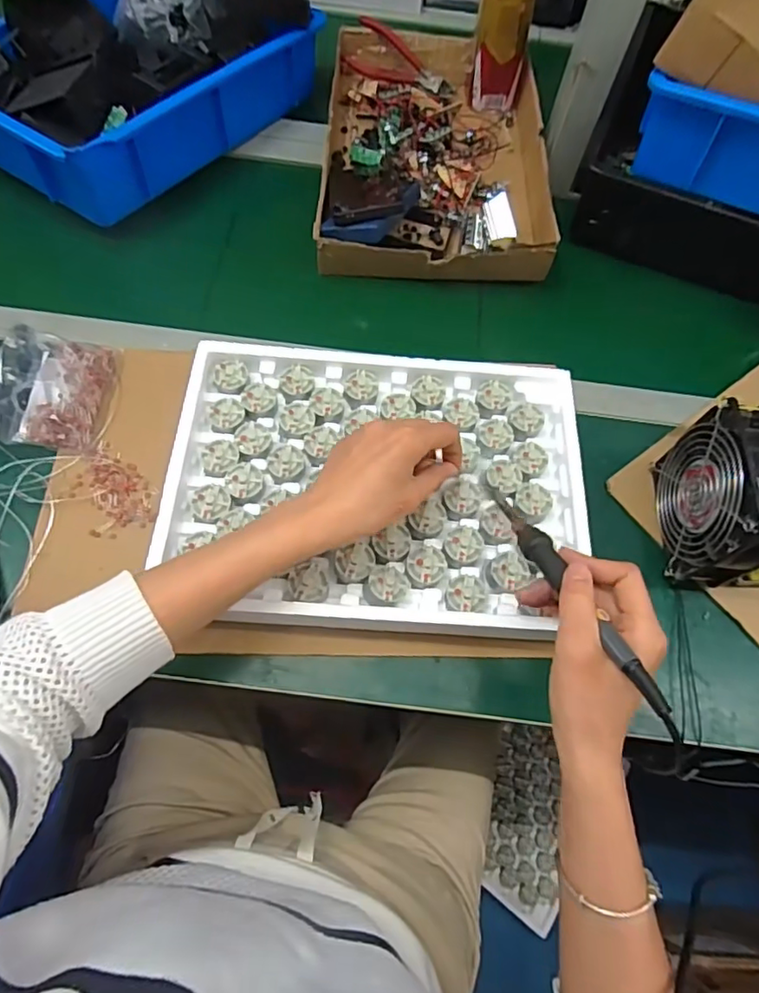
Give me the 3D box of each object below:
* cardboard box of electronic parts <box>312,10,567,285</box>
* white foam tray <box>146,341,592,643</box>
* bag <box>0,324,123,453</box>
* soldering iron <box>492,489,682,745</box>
[{"bbox_3d":[0.071,-0.437,0.697,0.270,0.061,0.424,3,63,-2],"label":"cardboard box of electronic parts"},{"bbox_3d":[0.000,-0.015,0.476,0.338,0.033,0.250,4,63,-1],"label":"white foam tray"},{"bbox_3d":[-0.303,-0.098,0.512,0.096,0.015,0.118,13,63,-18],"label":"bag"},{"bbox_3d":[0.128,0.065,0.372,0.019,0.023,0.203,-18,46,-12],"label":"soldering iron"}]

